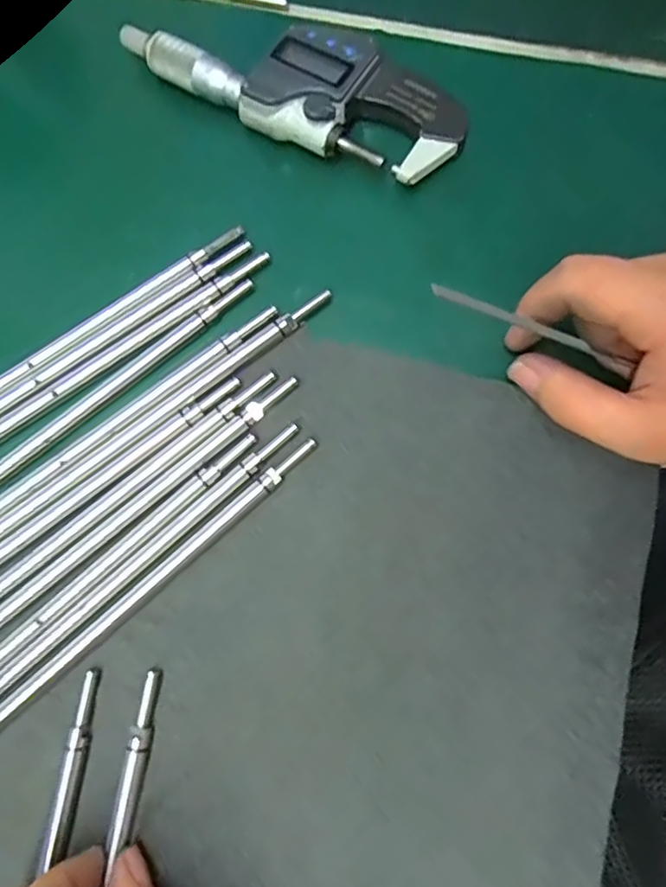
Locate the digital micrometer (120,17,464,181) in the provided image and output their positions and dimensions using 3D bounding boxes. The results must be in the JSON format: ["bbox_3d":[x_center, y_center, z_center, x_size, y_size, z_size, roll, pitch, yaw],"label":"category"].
[{"bbox_3d":[-0.017,-0.161,0.259,0.154,0.021,0.052,21,80,5],"label":"digital micrometer"}]

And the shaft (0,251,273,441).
[{"bbox_3d":[-0.142,-0.003,0.240,0.273,0.004,0.007,-35,80,-5],"label":"shaft"}]

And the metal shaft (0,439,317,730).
[{"bbox_3d":[-0.112,0.092,0.223,0.277,0.007,0.007,-42,81,-7],"label":"metal shaft"}]

